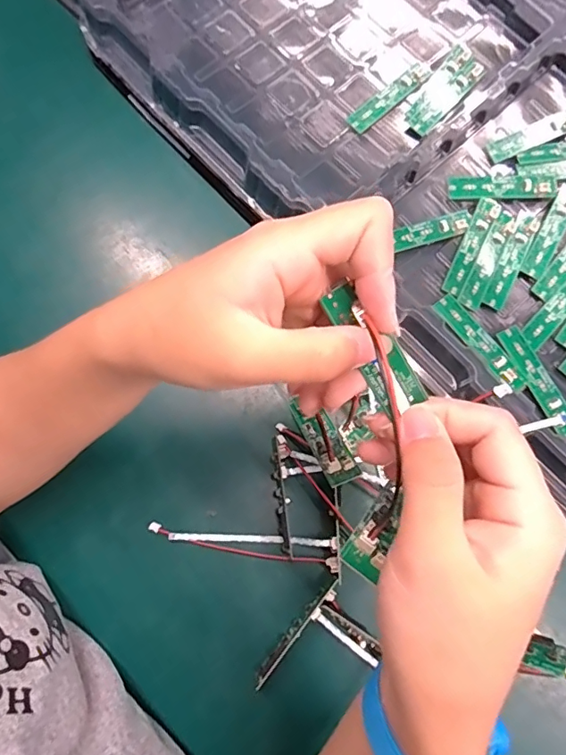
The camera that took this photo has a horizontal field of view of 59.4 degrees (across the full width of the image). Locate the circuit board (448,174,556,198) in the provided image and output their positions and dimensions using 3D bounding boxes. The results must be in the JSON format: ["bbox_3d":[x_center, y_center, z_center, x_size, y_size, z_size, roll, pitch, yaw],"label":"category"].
[{"bbox_3d":[0.169,-0.147,0.381,0.084,0.004,0.018,-3,77,-3],"label":"circuit board"}]

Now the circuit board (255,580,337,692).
[{"bbox_3d":[0.008,0.165,0.325,0.008,0.017,0.079,38,80,9],"label":"circuit board"}]

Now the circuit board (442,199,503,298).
[{"bbox_3d":[0.141,-0.098,0.371,0.017,0.004,0.082,26,77,4],"label":"circuit board"}]

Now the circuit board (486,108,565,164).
[{"bbox_3d":[0.201,-0.193,0.392,0.085,0.004,0.020,-27,79,-8],"label":"circuit board"}]

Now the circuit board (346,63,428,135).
[{"bbox_3d":[0.085,-0.226,0.399,0.080,0.004,0.017,-43,82,-10],"label":"circuit board"}]

